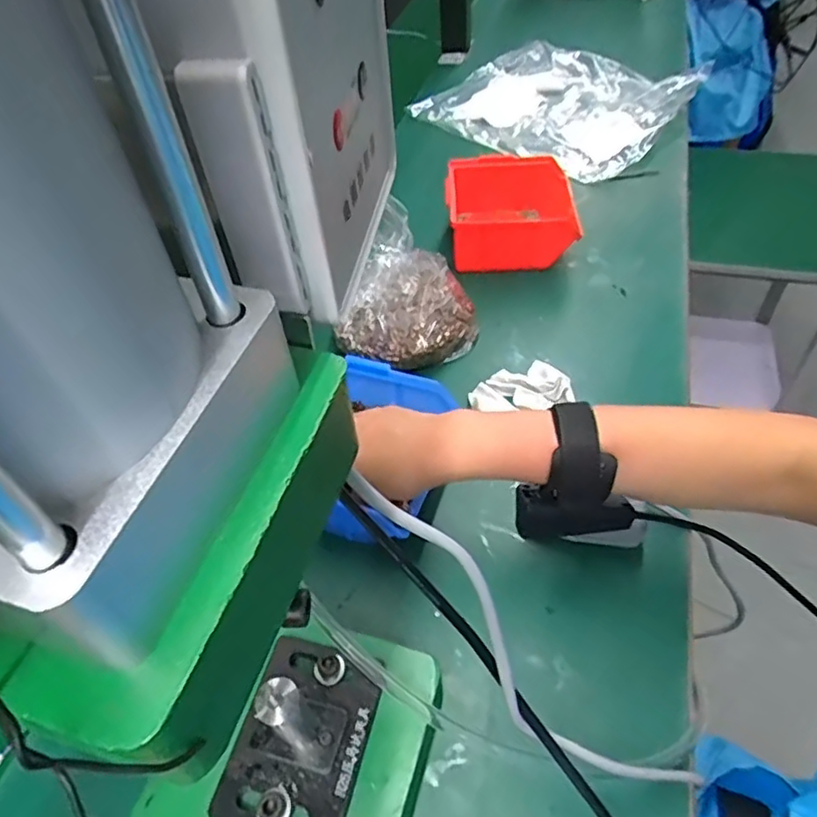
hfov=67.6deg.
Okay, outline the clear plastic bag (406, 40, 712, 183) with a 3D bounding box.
[{"bbox_3d":[0.221,-0.452,0.891,0.326,0.051,0.314,29,58,27],"label":"clear plastic bag"}]

